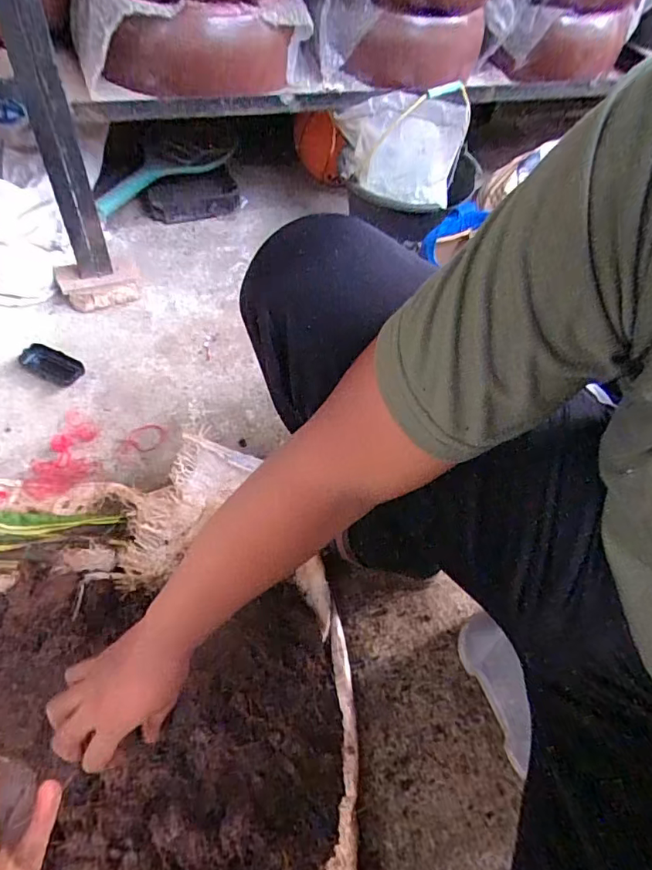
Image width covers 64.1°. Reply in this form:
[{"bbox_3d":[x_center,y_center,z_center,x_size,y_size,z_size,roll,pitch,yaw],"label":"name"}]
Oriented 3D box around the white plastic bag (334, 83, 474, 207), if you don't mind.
[{"bbox_3d":[0.131,-0.525,0.929,0.210,0.160,0.114,11,54,2],"label":"white plastic bag"}]

